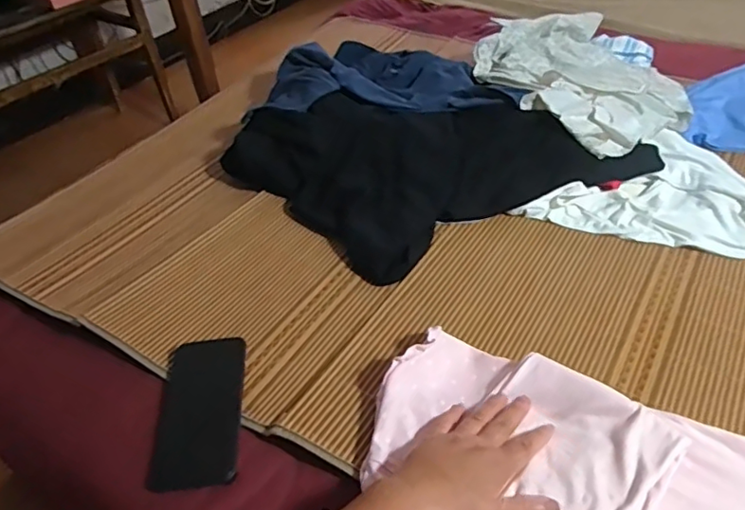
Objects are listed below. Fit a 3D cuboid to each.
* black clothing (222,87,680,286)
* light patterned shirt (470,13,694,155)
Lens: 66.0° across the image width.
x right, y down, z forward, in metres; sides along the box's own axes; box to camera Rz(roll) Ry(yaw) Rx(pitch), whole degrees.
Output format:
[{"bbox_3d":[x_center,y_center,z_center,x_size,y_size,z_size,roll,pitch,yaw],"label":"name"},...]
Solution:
[{"bbox_3d":[0.082,-0.166,0.889,0.546,0.078,0.404,-22,43,-18],"label":"black clothing"},{"bbox_3d":[0.373,-0.300,1.012,0.309,0.078,0.471,-10,41,-5],"label":"light patterned shirt"}]

